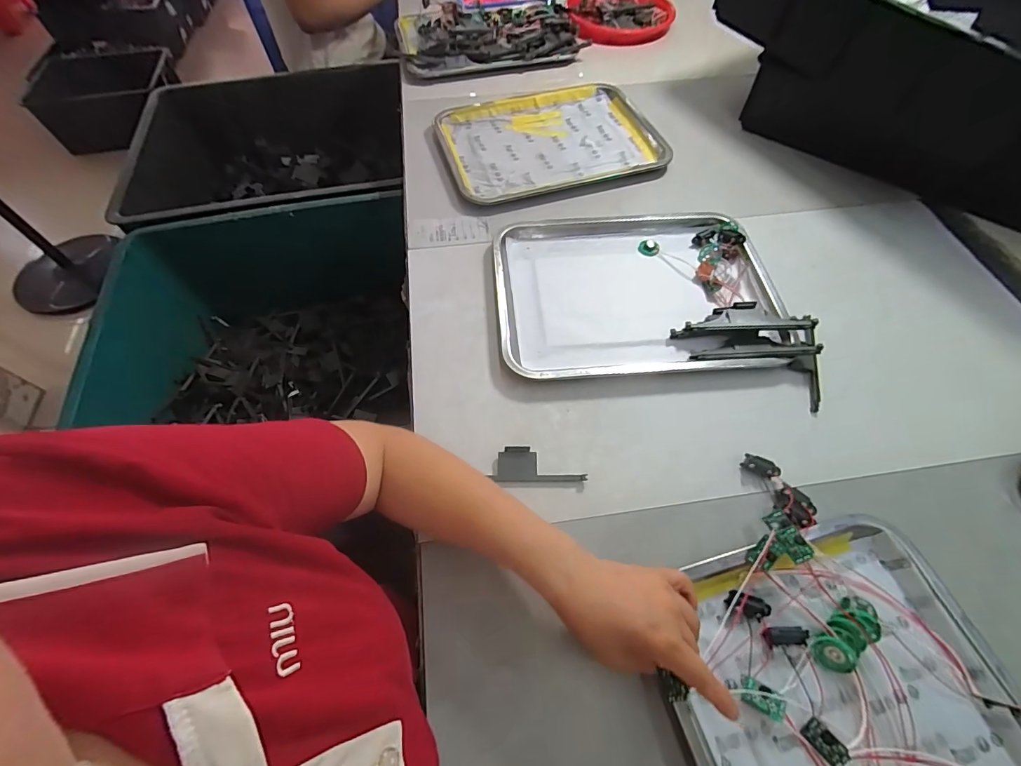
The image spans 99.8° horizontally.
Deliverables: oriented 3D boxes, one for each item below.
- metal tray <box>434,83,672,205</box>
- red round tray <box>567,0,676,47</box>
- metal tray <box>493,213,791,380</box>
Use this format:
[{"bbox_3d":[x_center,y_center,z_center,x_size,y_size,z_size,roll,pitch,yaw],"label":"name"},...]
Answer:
[{"bbox_3d":[0.064,-0.410,0.722,0.356,0.023,0.260,-18,61,-11],"label":"metal tray"},{"bbox_3d":[0.237,-0.824,0.955,0.228,0.035,0.229,-6,60,-4],"label":"red round tray"},{"bbox_3d":[0.158,-0.122,0.558,0.347,0.024,0.260,-4,60,-3],"label":"metal tray"}]

